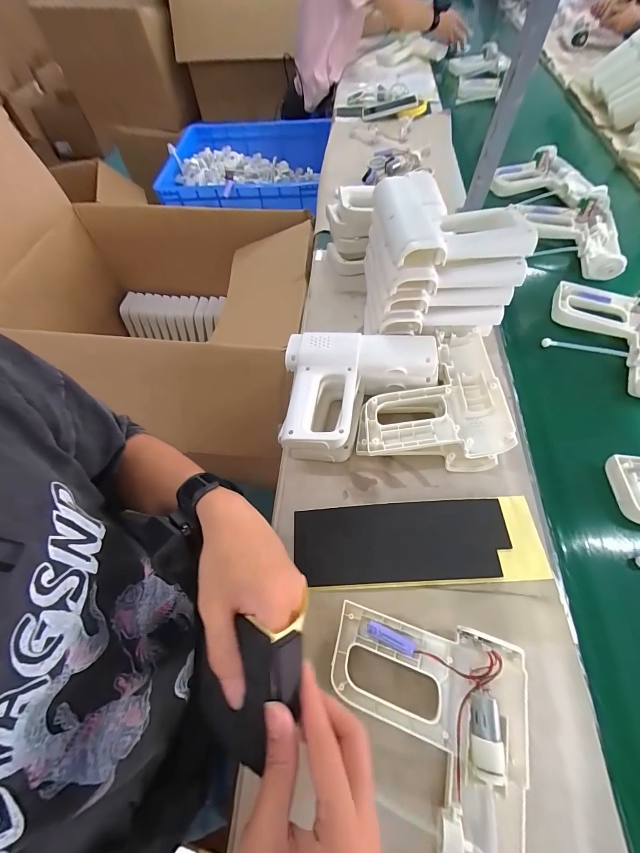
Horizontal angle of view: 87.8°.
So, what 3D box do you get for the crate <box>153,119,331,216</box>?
[{"bbox_3d":[-0.248,-0.858,1.089,0.536,0.112,0.481,6,61,6],"label":"crate"}]

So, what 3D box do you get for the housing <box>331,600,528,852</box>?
[{"bbox_3d":[0.092,0.296,0.303,0.179,0.048,0.202,10,61,8],"label":"housing"}]

